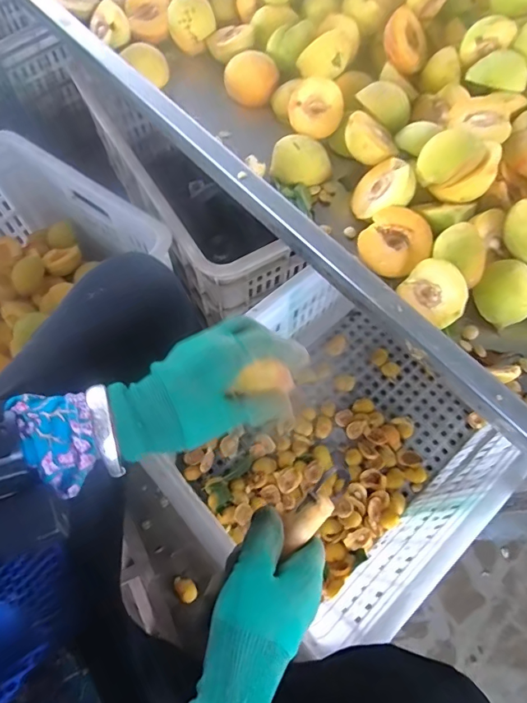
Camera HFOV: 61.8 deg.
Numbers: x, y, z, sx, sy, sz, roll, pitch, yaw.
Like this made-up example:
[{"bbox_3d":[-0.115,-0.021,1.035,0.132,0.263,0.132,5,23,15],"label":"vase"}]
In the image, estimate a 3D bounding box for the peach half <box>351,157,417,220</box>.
[{"bbox_3d":[0.125,-0.159,0.447,0.032,0.065,0.062,24,46,-40],"label":"peach half"}]

